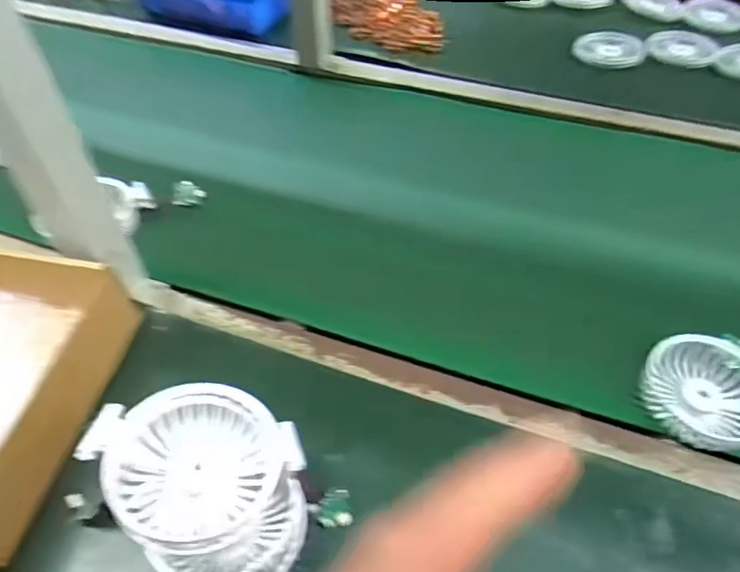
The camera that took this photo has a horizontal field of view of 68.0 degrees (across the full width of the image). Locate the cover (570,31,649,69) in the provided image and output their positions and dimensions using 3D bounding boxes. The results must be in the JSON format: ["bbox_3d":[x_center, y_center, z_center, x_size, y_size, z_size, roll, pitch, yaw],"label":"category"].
[{"bbox_3d":[0.332,-0.329,0.760,0.092,0.021,0.092,22,53,17],"label":"cover"}]

